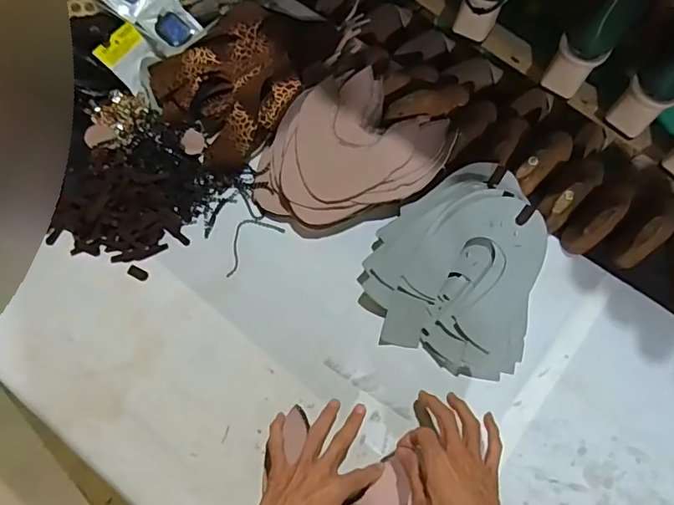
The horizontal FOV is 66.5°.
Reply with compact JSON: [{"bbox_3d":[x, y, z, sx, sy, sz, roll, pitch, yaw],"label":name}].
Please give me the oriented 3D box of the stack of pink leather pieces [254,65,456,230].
[{"bbox_3d":[0.018,-0.128,0.702,0.212,0.055,0.242,38,73,13],"label":"stack of pink leather pieces"}]

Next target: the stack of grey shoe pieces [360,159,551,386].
[{"bbox_3d":[0.145,0.007,0.634,0.203,0.091,0.251,15,69,6],"label":"stack of grey shoe pieces"}]

